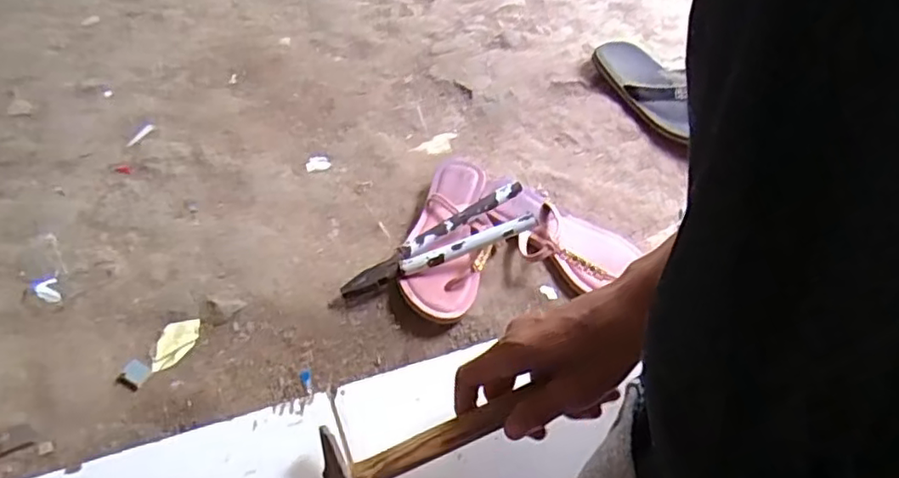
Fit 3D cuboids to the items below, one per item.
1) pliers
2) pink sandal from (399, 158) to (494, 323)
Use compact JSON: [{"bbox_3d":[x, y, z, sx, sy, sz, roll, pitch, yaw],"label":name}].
[{"bbox_3d":[-0.009,0.007,0.692,0.224,0.023,0.062,-27,51,-10],"label":"pliers"},{"bbox_3d":[0.002,-0.012,0.734,0.093,0.041,0.241,6,45,1],"label":"pink sandal"}]

